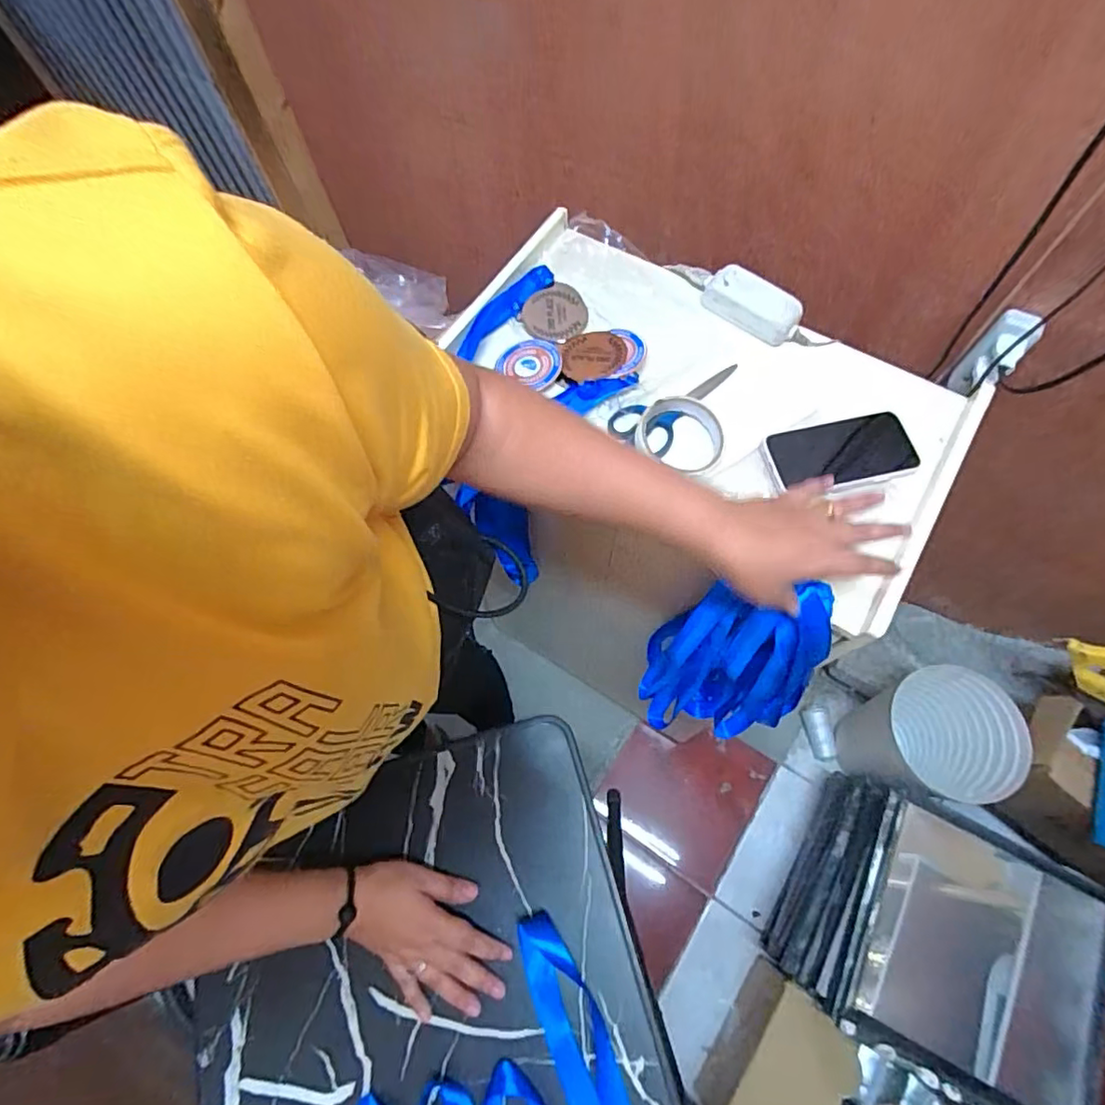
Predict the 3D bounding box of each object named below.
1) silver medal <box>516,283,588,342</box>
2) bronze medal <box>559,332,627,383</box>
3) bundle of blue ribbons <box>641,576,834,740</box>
[{"bbox_3d":[0.006,-0.270,0.661,0.067,0.011,0.077,36,73,16],"label":"silver medal"},{"bbox_3d":[0.043,-0.210,0.623,0.069,0.006,0.064,-3,60,4],"label":"bronze medal"},{"bbox_3d":[0.198,0.126,0.658,0.168,0.341,0.056,16,60,8],"label":"bundle of blue ribbons"}]

